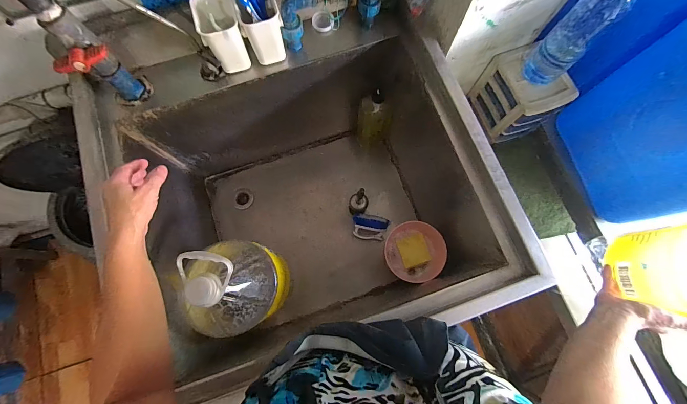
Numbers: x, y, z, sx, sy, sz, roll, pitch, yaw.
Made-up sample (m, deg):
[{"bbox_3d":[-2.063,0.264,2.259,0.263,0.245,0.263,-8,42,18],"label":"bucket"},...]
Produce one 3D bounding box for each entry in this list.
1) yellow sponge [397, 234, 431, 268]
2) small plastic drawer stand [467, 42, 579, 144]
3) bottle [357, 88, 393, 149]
[{"bbox_3d":[0.188,0.130,0.779,0.072,0.017,0.077,-18,77,-5],"label":"yellow sponge"},{"bbox_3d":[0.440,-0.267,0.731,0.131,0.158,0.170,-21,77,-5],"label":"small plastic drawer stand"},{"bbox_3d":[0.096,-0.239,0.873,0.105,0.225,0.084,1,76,0],"label":"bottle"}]

